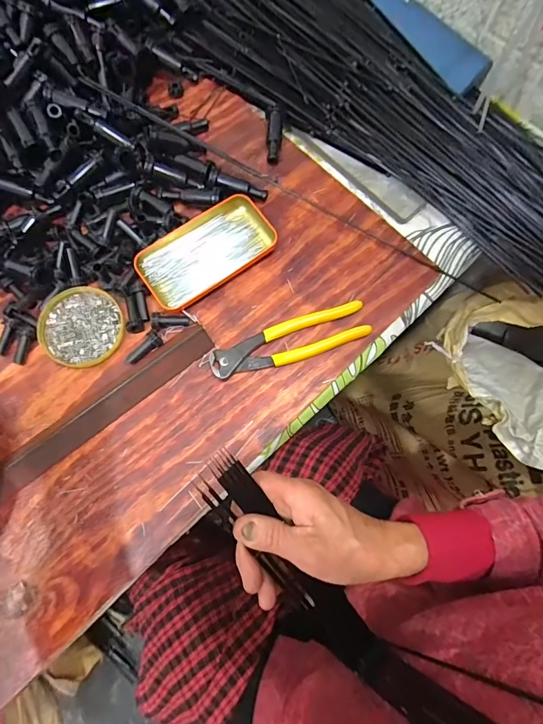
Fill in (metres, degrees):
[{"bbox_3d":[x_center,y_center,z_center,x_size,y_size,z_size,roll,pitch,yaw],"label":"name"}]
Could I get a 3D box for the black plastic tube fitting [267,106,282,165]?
[{"bbox_3d":[0.003,-0.263,0.479,0.016,0.016,0.067,0,75,0],"label":"black plastic tube fitting"}]

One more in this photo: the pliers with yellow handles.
[{"bbox_3d":[0.019,-0.020,0.415,0.160,0.013,0.041,-20,76,-6],"label":"pliers with yellow handles"}]

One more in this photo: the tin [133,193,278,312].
[{"bbox_3d":[-0.070,-0.119,0.439,0.141,0.017,0.074,-35,78,-9],"label":"tin"}]

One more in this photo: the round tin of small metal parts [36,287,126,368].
[{"bbox_3d":[-0.192,-0.036,0.419,0.084,0.009,0.080,0,75,0],"label":"round tin of small metal parts"}]

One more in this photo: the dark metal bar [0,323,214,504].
[{"bbox_3d":[-0.175,0.054,0.397,0.275,0.014,0.033,-37,78,-9],"label":"dark metal bar"}]

